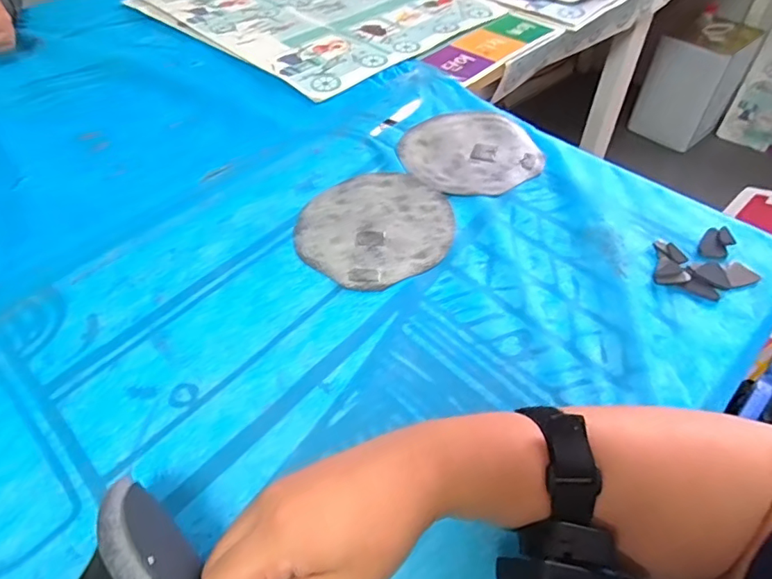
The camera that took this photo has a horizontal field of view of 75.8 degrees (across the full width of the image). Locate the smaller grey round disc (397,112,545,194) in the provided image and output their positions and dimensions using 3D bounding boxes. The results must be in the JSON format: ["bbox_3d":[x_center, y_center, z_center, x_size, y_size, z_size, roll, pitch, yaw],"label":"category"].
[{"bbox_3d":[0.091,-0.151,0.538,0.139,0.004,0.140,-3,49,3],"label":"smaller grey round disc"}]

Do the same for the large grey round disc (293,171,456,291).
[{"bbox_3d":[-0.010,-0.062,0.476,0.146,0.004,0.145,-3,49,3],"label":"large grey round disc"}]

